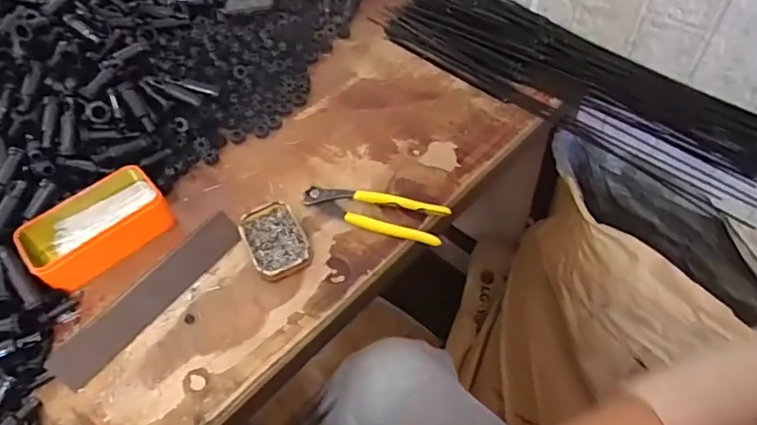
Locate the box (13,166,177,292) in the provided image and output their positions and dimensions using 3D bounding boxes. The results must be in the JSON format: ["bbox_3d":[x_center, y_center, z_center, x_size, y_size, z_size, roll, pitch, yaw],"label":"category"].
[{"bbox_3d":[-0.315,0.014,0.573,0.145,0.045,0.085,-38,59,-23],"label":"box"}]

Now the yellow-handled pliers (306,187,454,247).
[{"bbox_3d":[-0.008,-0.001,0.571,0.163,0.013,0.051,14,55,14],"label":"yellow-handled pliers"}]

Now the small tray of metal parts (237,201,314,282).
[{"bbox_3d":[-0.112,0.029,0.556,0.060,0.020,0.089,-25,55,-15],"label":"small tray of metal parts"}]

